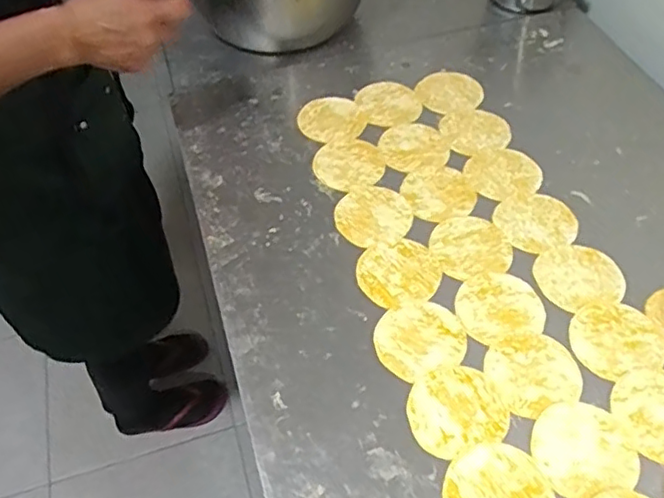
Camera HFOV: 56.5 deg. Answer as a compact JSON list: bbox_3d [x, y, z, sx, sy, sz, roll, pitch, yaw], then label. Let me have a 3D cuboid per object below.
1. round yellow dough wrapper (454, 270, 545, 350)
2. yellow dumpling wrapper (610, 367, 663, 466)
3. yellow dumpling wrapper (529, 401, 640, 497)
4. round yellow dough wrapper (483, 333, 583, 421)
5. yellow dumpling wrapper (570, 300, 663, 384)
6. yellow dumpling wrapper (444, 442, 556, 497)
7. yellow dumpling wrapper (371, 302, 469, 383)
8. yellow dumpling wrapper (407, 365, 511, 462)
[{"bbox_3d":[0.161,0.057,0.595,0.081,0.004,0.083,-1,53,1],"label":"round yellow dough wrapper"},{"bbox_3d":[0.281,0.138,0.525,0.077,0.004,0.078,-16,54,-10],"label":"yellow dumpling wrapper"},{"bbox_3d":[0.205,0.163,0.508,0.079,0.004,0.077,-1,53,1],"label":"yellow dumpling wrapper"},{"bbox_3d":[0.180,0.109,0.553,0.078,0.004,0.073,-1,53,1],"label":"round yellow dough wrapper"},{"bbox_3d":[0.261,0.081,0.571,0.081,0.004,0.075,-1,53,1],"label":"yellow dumpling wrapper"},{"bbox_3d":[0.129,0.191,0.489,0.083,0.004,0.073,-14,54,-9],"label":"yellow dumpling wrapper"},{"bbox_3d":[0.081,0.083,0.577,0.084,0.004,0.074,-19,55,-13],"label":"yellow dumpling wrapper"},{"bbox_3d":[0.106,0.136,0.532,0.083,0.004,0.074,-17,54,-11],"label":"yellow dumpling wrapper"}]

